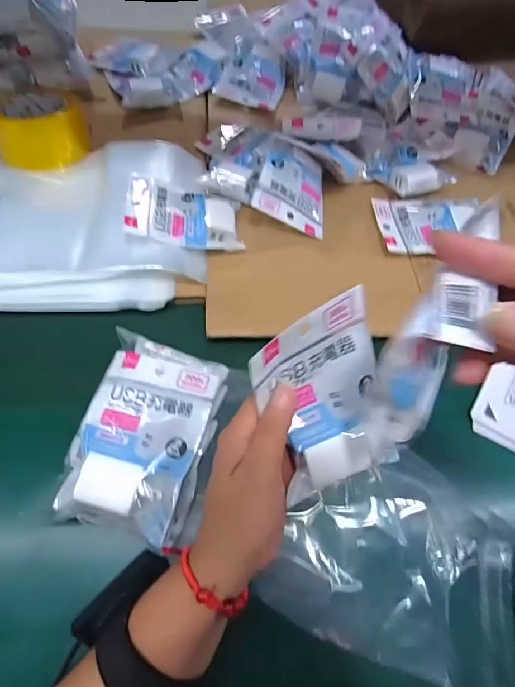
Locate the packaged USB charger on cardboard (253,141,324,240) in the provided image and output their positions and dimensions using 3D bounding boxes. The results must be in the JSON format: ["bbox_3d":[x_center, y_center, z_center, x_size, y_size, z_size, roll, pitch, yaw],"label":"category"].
[{"bbox_3d":[0.047,-0.194,0.522,0.096,0.015,0.111,24,69,-18],"label":"packaged USB charger on cardboard"}]

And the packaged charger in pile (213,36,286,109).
[{"bbox_3d":[-0.003,-0.418,0.653,0.096,0.019,0.115,22,78,0],"label":"packaged charger in pile"}]

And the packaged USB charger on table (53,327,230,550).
[{"bbox_3d":[-0.089,0.071,0.342,0.104,0.038,0.149,15,59,5],"label":"packaged USB charger on table"}]

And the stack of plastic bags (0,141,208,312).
[{"bbox_3d":[-0.270,-0.150,0.475,0.424,0.038,0.254,0,59,-4],"label":"stack of plastic bags"}]

